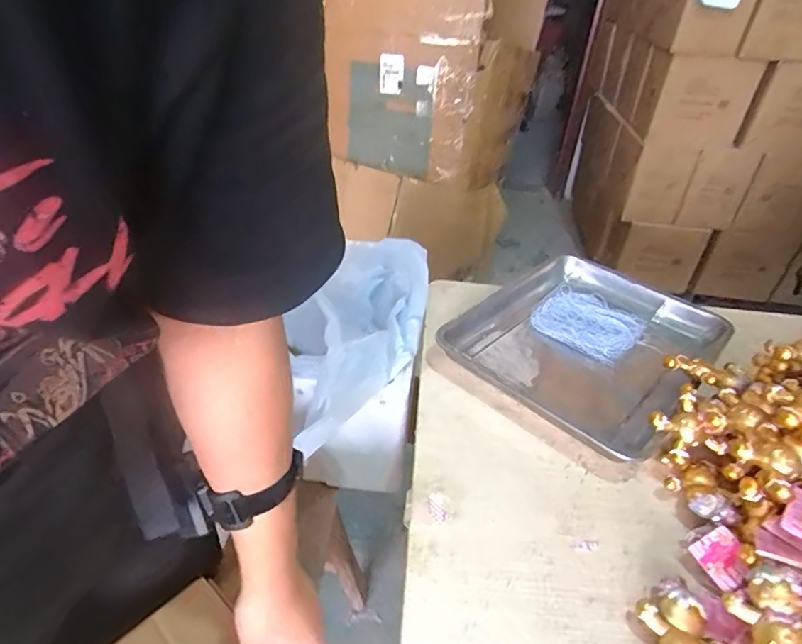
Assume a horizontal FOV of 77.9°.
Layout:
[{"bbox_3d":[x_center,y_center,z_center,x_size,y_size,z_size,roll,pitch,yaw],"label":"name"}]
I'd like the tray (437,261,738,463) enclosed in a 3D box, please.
[{"bbox_3d":[0.313,0.022,0.843,0.348,0.043,0.434,31,46,32],"label":"tray"}]

